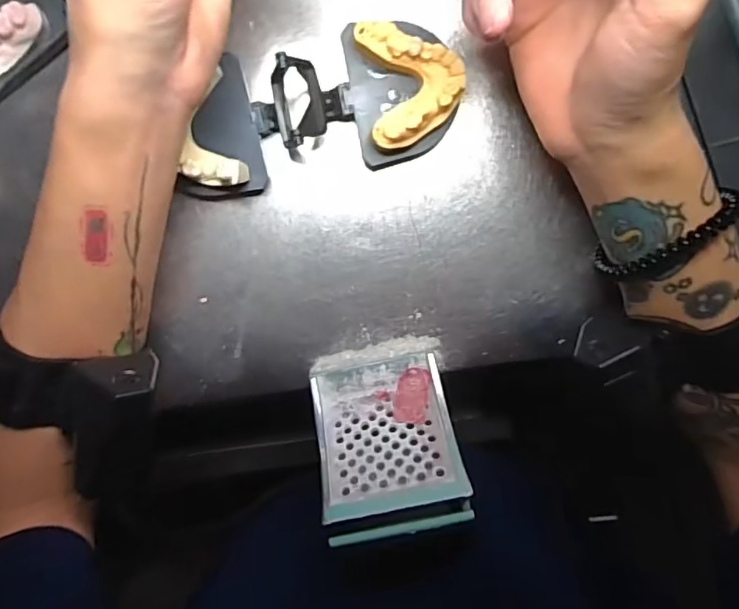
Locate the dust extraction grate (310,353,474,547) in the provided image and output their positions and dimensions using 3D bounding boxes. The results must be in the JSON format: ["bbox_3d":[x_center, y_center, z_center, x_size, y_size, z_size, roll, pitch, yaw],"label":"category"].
[{"bbox_3d":[0.009,0.076,0.295,0.073,0.069,0.075,-12,97,0],"label":"dust extraction grate"}]

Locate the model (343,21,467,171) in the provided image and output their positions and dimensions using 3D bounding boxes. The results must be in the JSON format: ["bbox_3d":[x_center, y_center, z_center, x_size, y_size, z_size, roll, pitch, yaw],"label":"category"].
[{"bbox_3d":[0.020,-0.112,0.285,0.059,0.035,0.070,-10,97,0],"label":"model"}]

